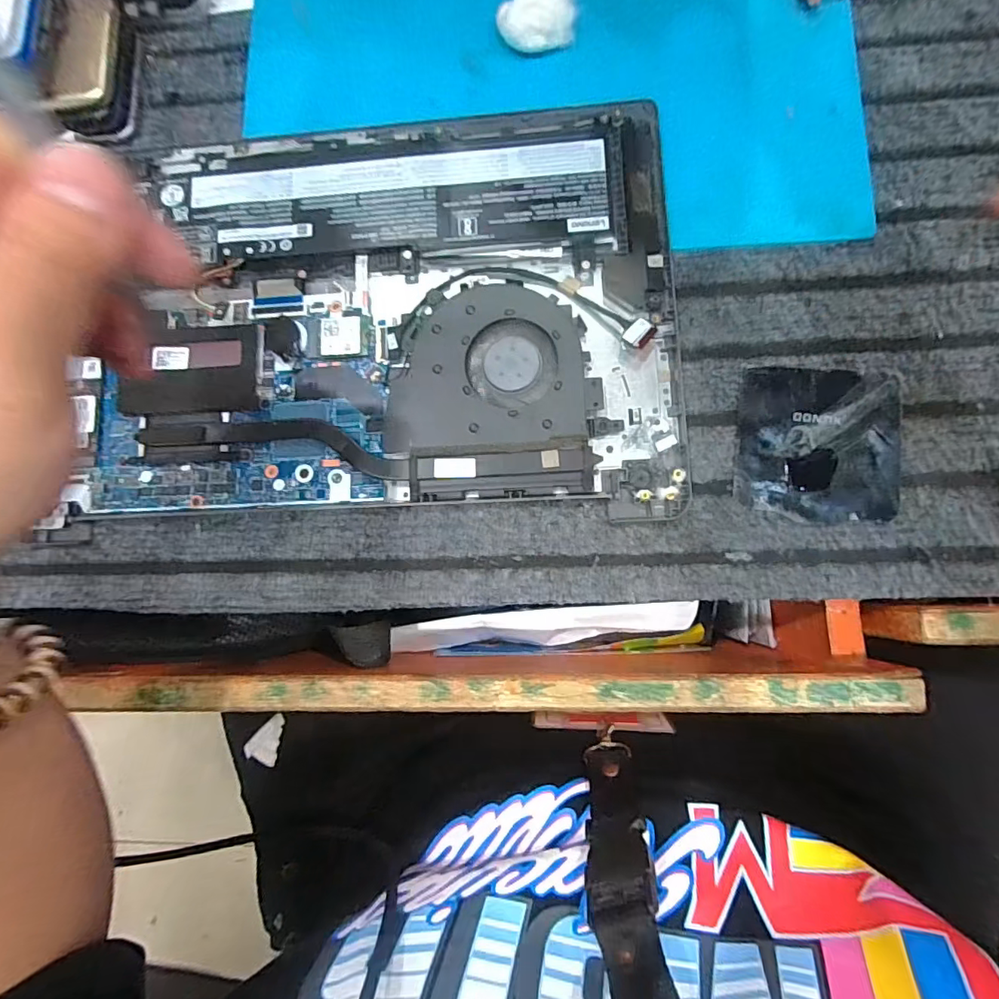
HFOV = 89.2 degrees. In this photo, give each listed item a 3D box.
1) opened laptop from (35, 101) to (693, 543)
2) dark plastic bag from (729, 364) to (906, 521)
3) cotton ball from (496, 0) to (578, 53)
[{"bbox_3d":[-0.065,-0.102,0.274,0.310,0.013,0.218,0,83,4],"label":"opened laptop"},{"bbox_3d":[0.159,-0.029,0.253,0.077,0.004,0.077,6,83,5],"label":"dark plastic bag"},{"bbox_3d":[0.022,-0.266,0.282,0.039,0.023,0.028,-27,82,0],"label":"cotton ball"}]

